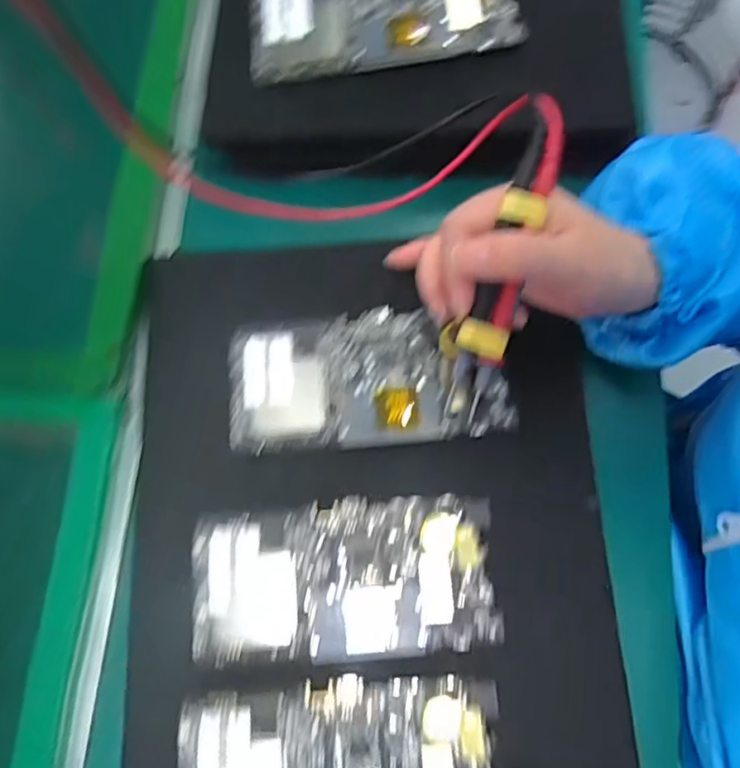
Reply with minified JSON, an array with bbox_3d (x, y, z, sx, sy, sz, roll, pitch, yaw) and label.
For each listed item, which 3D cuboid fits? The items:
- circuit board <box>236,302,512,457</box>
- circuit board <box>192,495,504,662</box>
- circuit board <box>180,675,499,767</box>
[{"bbox_3d":[-0.003,-0.005,0.336,0.152,0.008,0.076,-4,75,1],"label":"circuit board"},{"bbox_3d":[-0.015,0.100,0.310,0.154,0.004,0.076,-4,75,1],"label":"circuit board"},{"bbox_3d":[-0.015,0.185,0.287,0.152,0.007,0.076,-4,75,1],"label":"circuit board"}]

